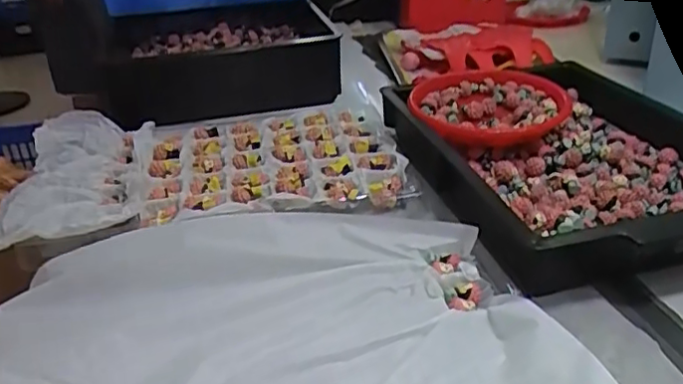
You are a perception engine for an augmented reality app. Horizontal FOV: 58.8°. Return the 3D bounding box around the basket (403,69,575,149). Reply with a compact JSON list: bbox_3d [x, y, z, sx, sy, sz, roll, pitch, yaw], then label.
[{"bbox_3d":[0.170,-0.097,0.717,0.174,0.045,0.163,-4,30,-6],"label":"basket"}]

